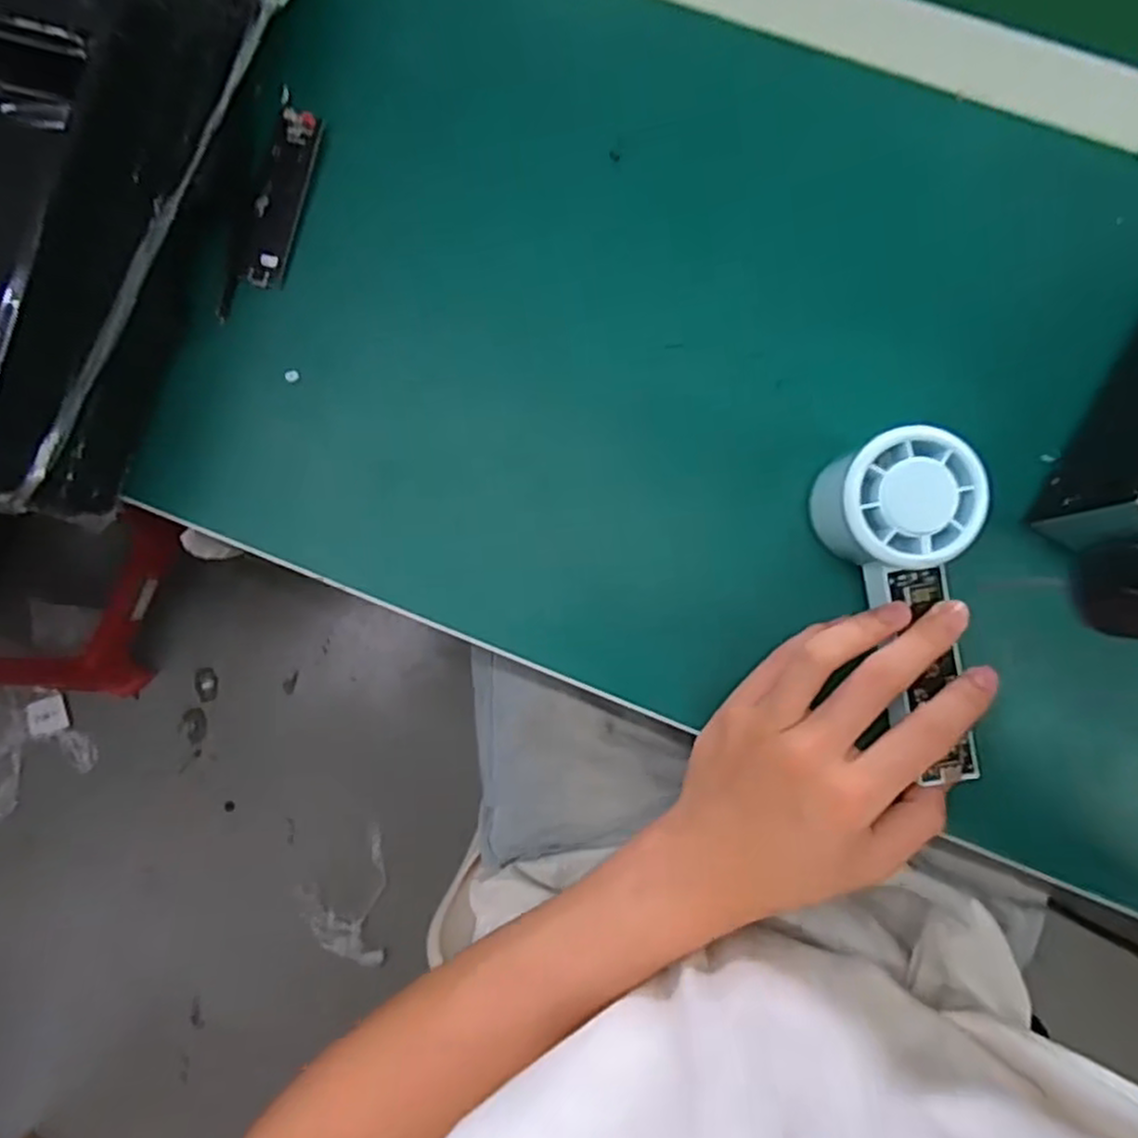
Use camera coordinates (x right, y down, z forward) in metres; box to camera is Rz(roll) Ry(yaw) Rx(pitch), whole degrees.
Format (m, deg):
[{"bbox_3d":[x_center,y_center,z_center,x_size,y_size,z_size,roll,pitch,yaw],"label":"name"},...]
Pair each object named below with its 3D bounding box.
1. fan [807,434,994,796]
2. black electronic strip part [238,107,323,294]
[{"bbox_3d":[0.148,0.015,0.323,0.067,0.041,0.149,-15,100,1],"label":"fan"},{"bbox_3d":[-0.150,-0.194,0.381,0.021,0.007,0.092,14,88,4],"label":"black electronic strip part"}]

